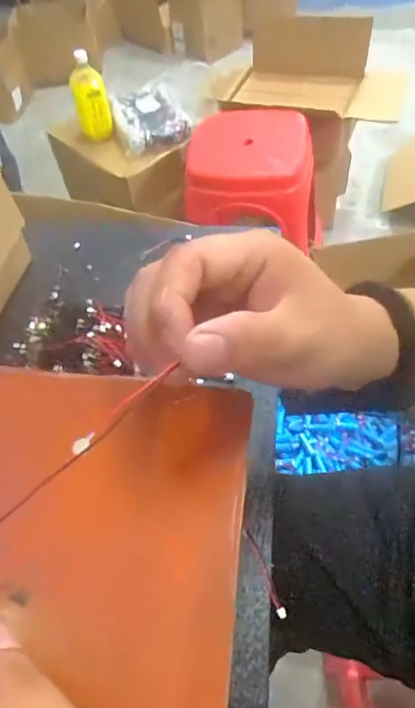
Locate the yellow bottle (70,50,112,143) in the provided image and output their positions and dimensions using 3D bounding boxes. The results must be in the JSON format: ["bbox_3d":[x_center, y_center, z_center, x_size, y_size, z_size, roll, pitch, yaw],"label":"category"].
[{"bbox_3d":[-0.276,-0.598,1.159,0.082,0.201,0.101,-14,54,-5],"label":"yellow bottle"}]

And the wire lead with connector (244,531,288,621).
[{"bbox_3d":[0.036,0.138,0.308,0.006,0.004,0.057,-19,55,-9],"label":"wire lead with connector"}]

